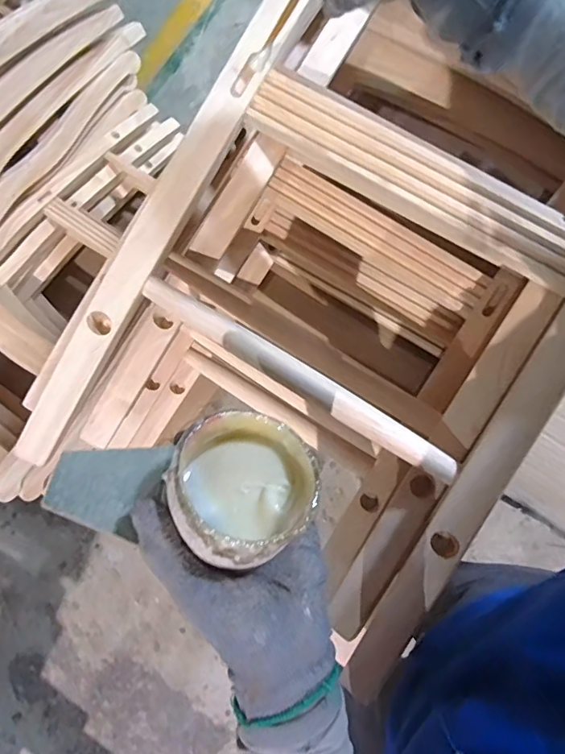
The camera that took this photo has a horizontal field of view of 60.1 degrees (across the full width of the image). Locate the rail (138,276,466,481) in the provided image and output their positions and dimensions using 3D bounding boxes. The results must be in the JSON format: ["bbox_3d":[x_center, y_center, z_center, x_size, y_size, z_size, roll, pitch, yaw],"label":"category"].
[{"bbox_3d":[0.010,-0.003,0.398,0.292,0.014,0.021,33,79,9],"label":"rail"}]

